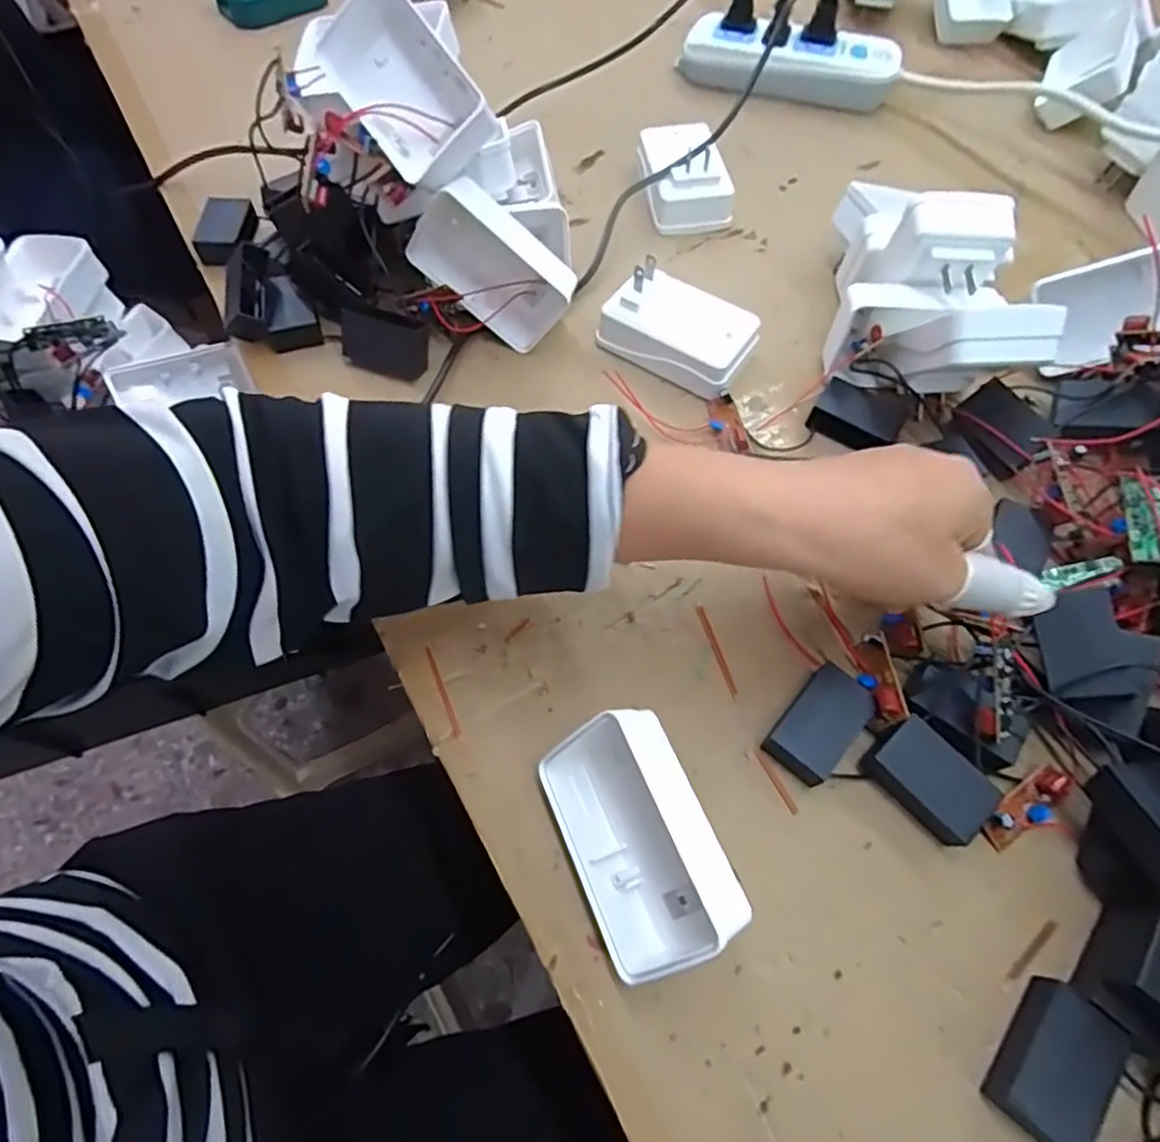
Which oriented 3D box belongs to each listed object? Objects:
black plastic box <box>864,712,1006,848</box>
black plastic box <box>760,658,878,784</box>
[{"bbox_3d":[0.151,0.091,0.285,0.032,0.020,0.049,-41,70,-19],"label":"black plastic box"},{"bbox_3d":[0.109,0.070,0.299,0.029,0.017,0.049,39,69,18],"label":"black plastic box"}]

